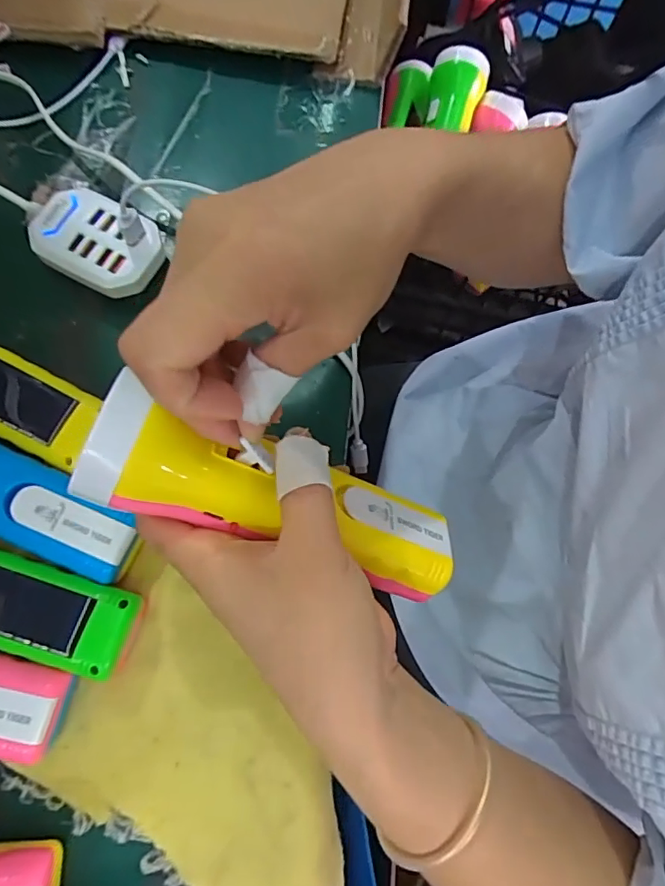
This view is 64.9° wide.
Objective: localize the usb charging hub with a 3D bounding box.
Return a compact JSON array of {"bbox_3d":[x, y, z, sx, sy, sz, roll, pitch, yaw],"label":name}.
[{"bbox_3d":[-0.144,-0.120,0.319,0.082,0.025,0.052,26,76,6],"label":"usb charging hub"}]

